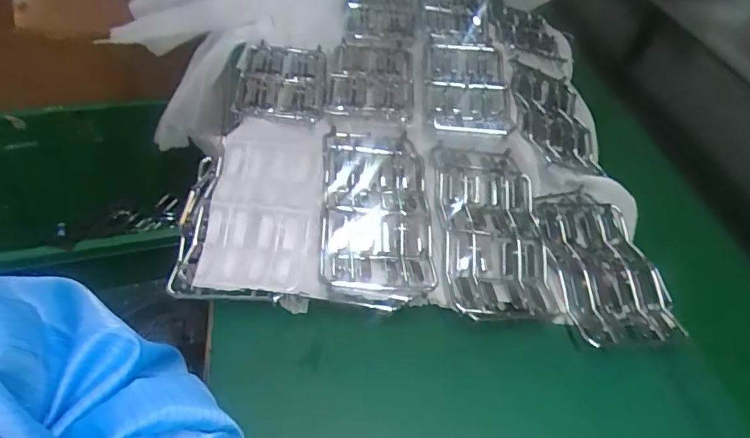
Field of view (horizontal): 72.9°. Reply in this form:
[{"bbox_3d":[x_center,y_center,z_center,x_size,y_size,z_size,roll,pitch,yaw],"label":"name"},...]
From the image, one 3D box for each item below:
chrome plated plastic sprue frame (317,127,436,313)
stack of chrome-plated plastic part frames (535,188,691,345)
[{"bbox_3d":[0.001,-0.016,0.448,0.091,0.023,0.204,3,46,-8],"label":"chrome plated plastic sprue frame"},{"bbox_3d":[0.204,0.036,0.461,0.094,0.026,0.181,2,46,-8],"label":"stack of chrome-plated plastic part frames"}]

